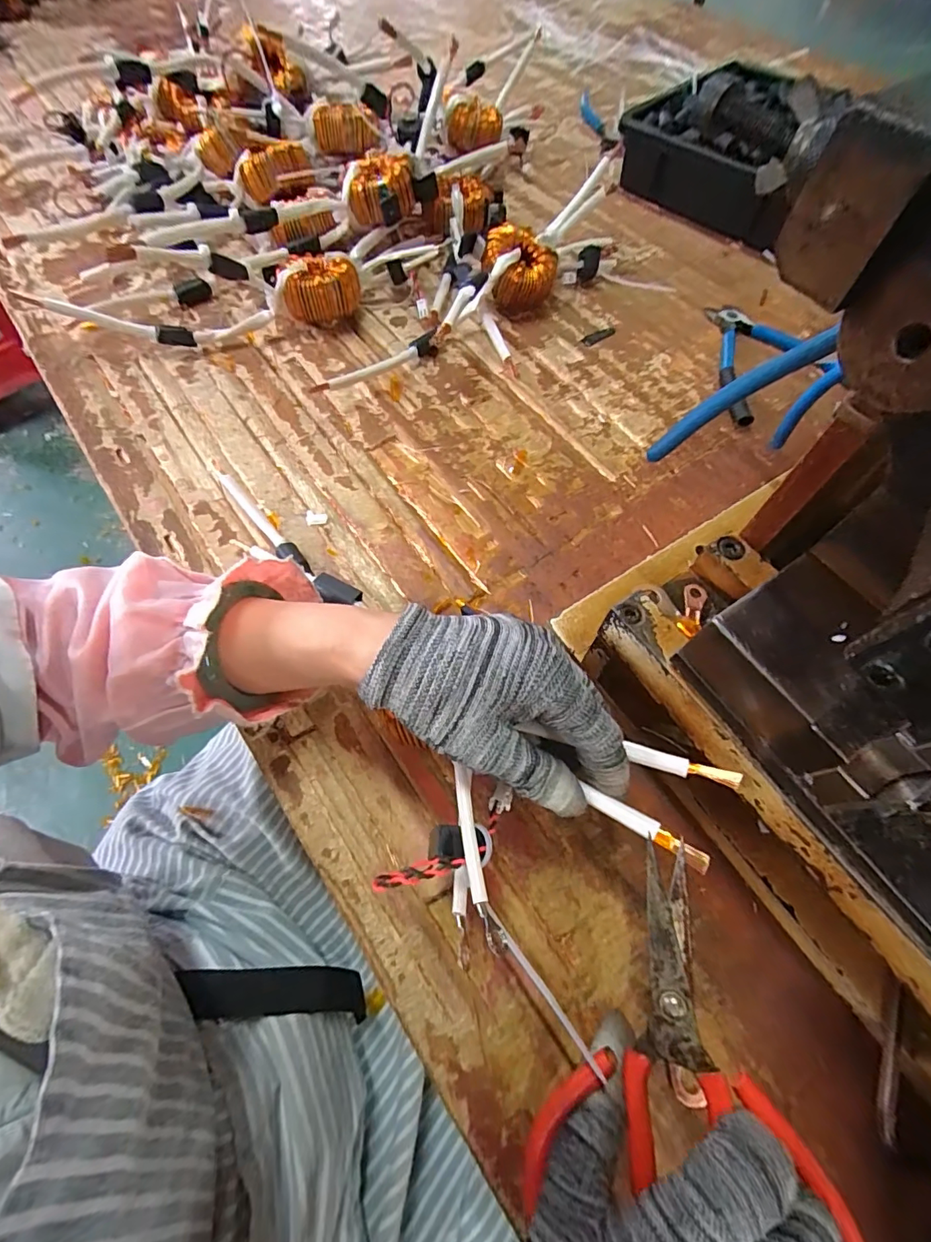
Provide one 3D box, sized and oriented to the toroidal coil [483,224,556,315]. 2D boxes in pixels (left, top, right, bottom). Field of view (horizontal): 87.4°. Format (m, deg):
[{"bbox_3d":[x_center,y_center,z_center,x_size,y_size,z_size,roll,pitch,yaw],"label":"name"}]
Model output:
[{"bbox_3d":[0.051,-0.332,0.464,0.069,0.053,0.055,-11,65,-7],"label":"toroidal coil"}]

